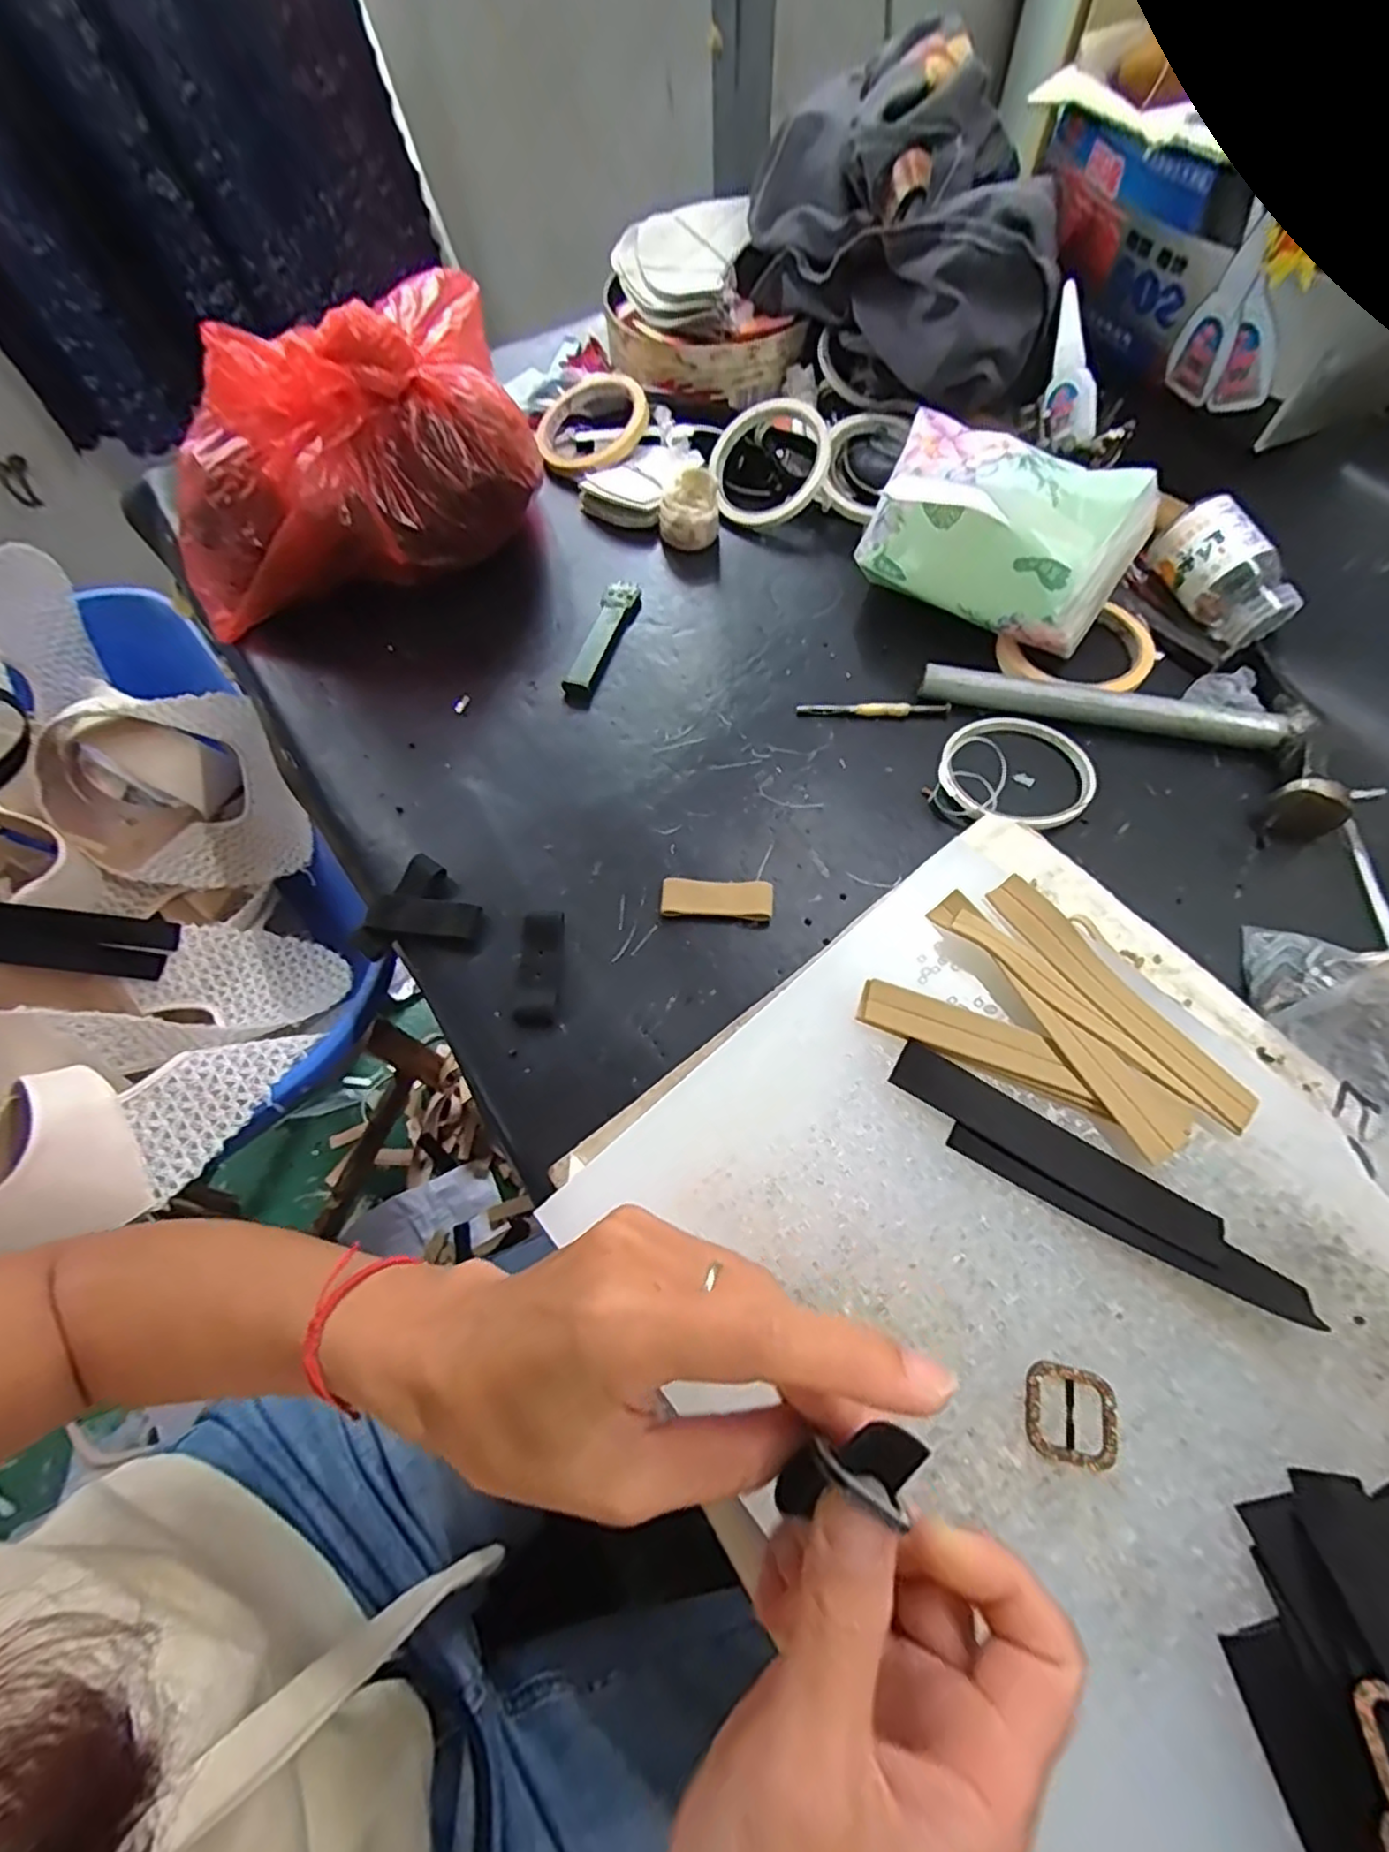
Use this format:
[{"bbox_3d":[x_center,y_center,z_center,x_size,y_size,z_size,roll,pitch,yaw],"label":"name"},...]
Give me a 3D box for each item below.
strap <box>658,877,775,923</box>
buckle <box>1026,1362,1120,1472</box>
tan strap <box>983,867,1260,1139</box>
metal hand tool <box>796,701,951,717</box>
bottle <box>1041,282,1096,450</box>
[{"bbox_3d":[0.012,-0.014,0.377,0.060,0.009,0.023,2,62,1],"label":"strap"},{"bbox_3d":[0.128,0.165,0.233,0.029,0.004,0.029,10,64,8],"label":"buckle"},{"bbox_3d":[0.181,0.028,0.298,0.023,0.006,0.130,-33,66,-13],"label":"tan strap"},{"bbox_3d":[0.113,-0.137,0.438,0.093,0.010,0.009,4,62,3],"label":"metal hand tool"},{"bbox_3d":[0.233,-0.344,0.428,0.029,0.015,0.089,-7,99,-4],"label":"bottle"}]

